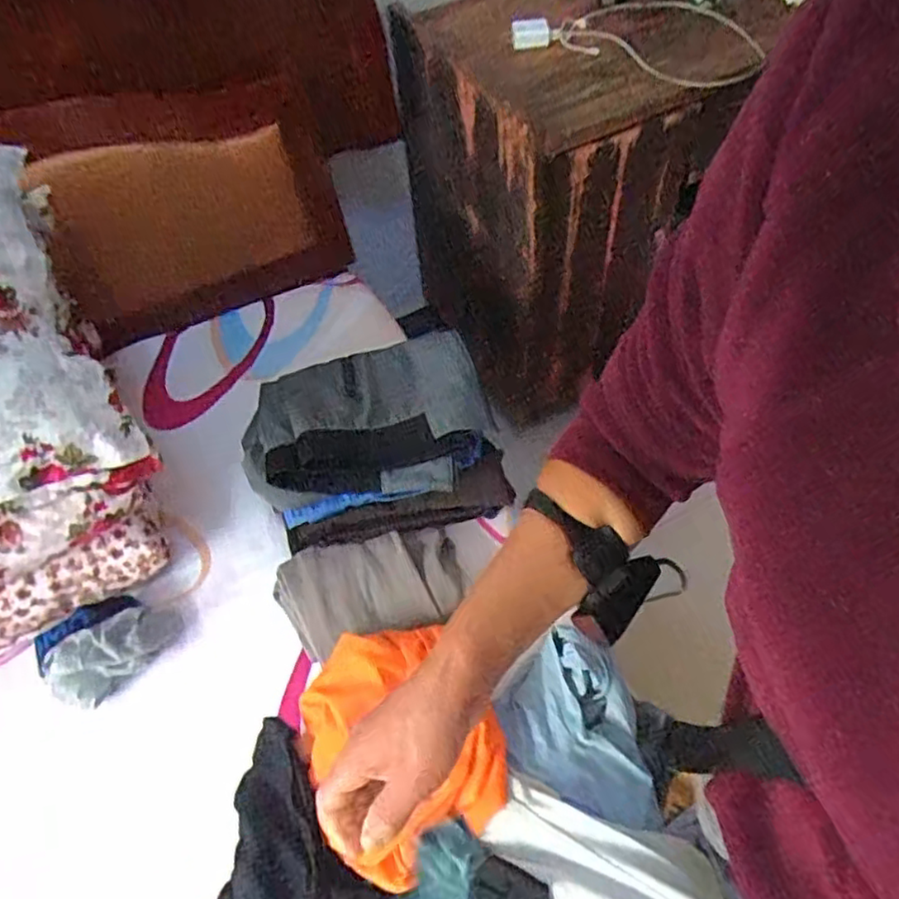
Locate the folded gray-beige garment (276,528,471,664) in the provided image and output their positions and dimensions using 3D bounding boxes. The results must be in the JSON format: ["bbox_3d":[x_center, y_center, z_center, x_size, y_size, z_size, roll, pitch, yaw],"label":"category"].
[{"bbox_3d":[-0.098,0.170,0.817,0.220,0.045,0.136,-14,56,-5],"label":"folded gray-beige garment"}]

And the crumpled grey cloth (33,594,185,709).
[{"bbox_3d":[-0.419,0.241,0.813,0.156,0.084,0.094,-36,61,-19],"label":"crumpled grey cloth"}]

